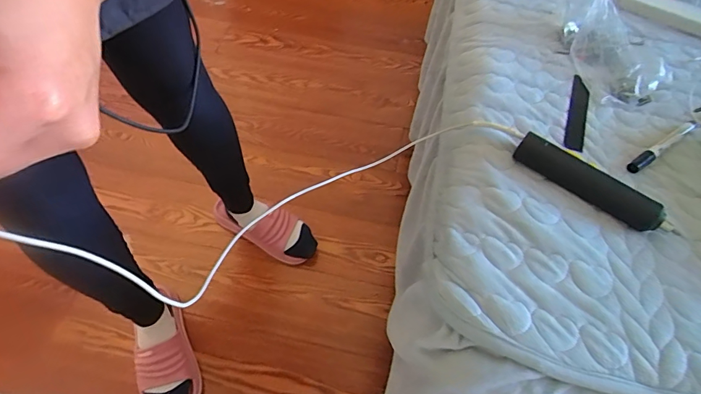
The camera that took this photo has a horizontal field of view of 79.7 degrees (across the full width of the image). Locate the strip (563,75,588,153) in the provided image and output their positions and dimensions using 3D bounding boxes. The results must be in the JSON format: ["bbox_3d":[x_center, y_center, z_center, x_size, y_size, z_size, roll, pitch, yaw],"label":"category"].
[{"bbox_3d":[0.312,-0.113,0.576,0.026,0.011,0.158,24,55,5],"label":"strip"}]

